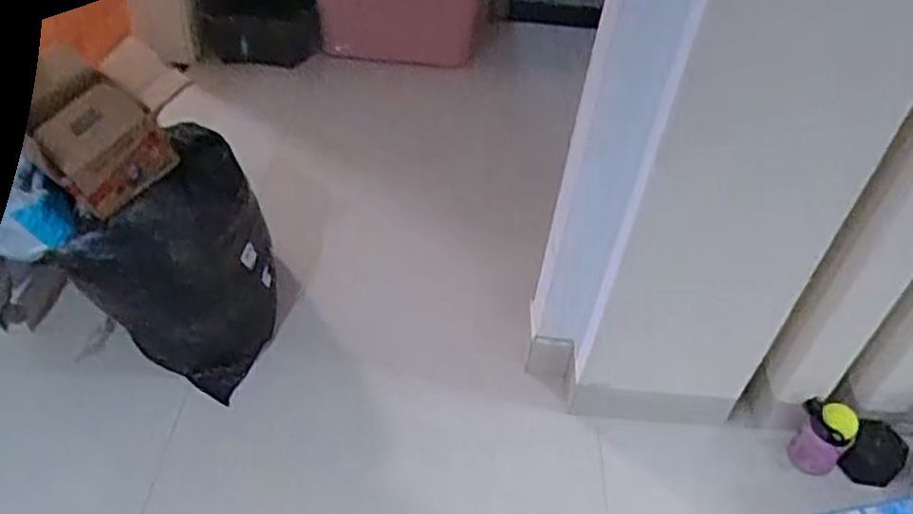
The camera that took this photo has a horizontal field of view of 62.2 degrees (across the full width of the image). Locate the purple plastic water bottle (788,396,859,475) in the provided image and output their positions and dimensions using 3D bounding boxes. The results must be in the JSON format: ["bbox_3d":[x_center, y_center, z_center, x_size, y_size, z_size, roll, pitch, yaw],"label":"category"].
[{"bbox_3d":[0.664,0.315,1.372,0.090,0.144,0.085,3,44,-3],"label":"purple plastic water bottle"}]

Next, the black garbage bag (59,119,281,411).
[{"bbox_3d":[-0.460,0.004,1.334,0.260,0.371,0.316,16,45,10],"label":"black garbage bag"}]

